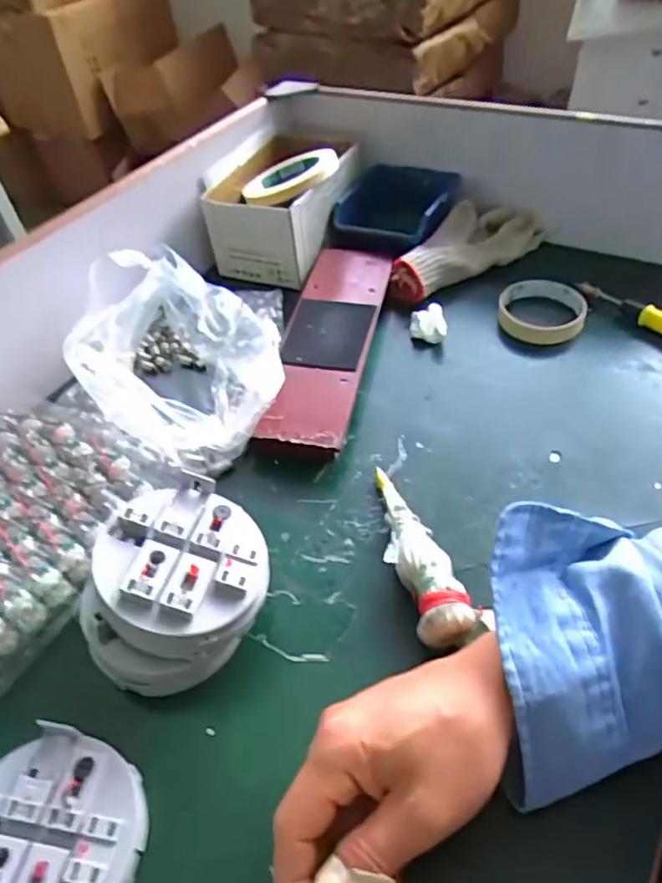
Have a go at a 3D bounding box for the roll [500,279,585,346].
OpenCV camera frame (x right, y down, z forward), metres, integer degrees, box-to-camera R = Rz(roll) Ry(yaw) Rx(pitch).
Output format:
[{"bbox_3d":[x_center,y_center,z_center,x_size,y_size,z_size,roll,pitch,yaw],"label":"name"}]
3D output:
[{"bbox_3d":[0.212,-0.132,0.603,0.083,0.018,0.081,-3,48,4],"label":"roll"}]

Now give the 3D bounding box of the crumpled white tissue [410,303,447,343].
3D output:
[{"bbox_3d":[0.097,-0.115,0.598,0.033,0.030,0.034,-3,48,4],"label":"crumpled white tissue"}]

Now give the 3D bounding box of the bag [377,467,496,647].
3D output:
[{"bbox_3d":[0.062,0.075,0.420,0.050,0.035,0.147,-17,49,-8],"label":"bag"}]

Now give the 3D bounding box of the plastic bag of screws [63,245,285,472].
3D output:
[{"bbox_3d":[-0.137,-0.075,0.542,0.164,0.103,0.198,1,49,7],"label":"plastic bag of screws"}]

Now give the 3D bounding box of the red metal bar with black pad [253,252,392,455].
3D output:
[{"bbox_3d":[-0.002,-0.097,0.586,0.085,0.034,0.291,6,50,11],"label":"red metal bar with black pad"}]

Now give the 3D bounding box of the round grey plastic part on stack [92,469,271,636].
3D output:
[{"bbox_3d":[-0.092,0.068,0.371,0.097,0.024,0.101,-2,47,2],"label":"round grey plastic part on stack"}]

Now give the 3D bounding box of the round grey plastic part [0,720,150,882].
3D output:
[{"bbox_3d":[-0.154,0.214,0.321,0.102,0.023,0.100,-3,48,4],"label":"round grey plastic part"}]

